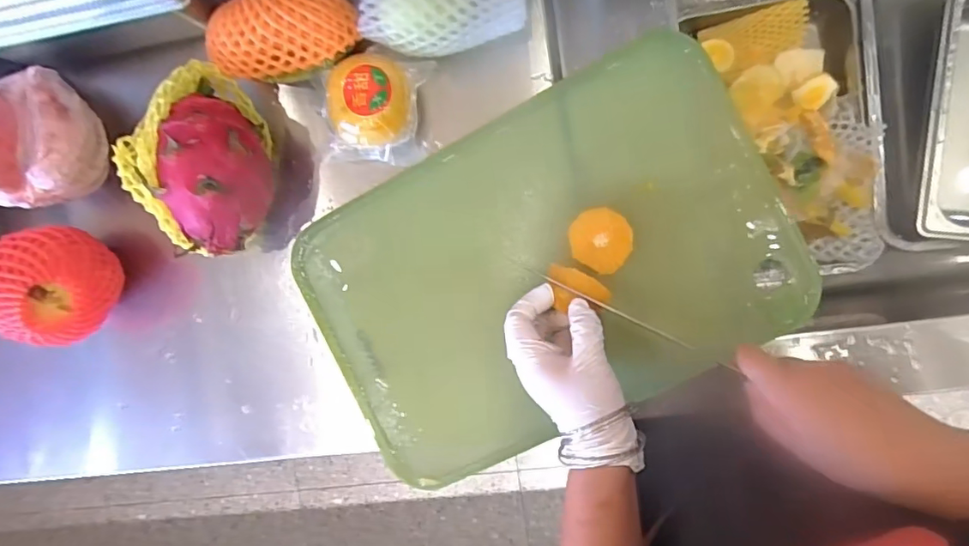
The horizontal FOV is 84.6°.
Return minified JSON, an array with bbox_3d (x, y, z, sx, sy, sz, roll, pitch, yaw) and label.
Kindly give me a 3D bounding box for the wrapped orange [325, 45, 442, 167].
[{"bbox_3d":[-0.088,-0.138,0.447,0.085,0.064,0.090,2,94,8],"label":"wrapped orange"}]

